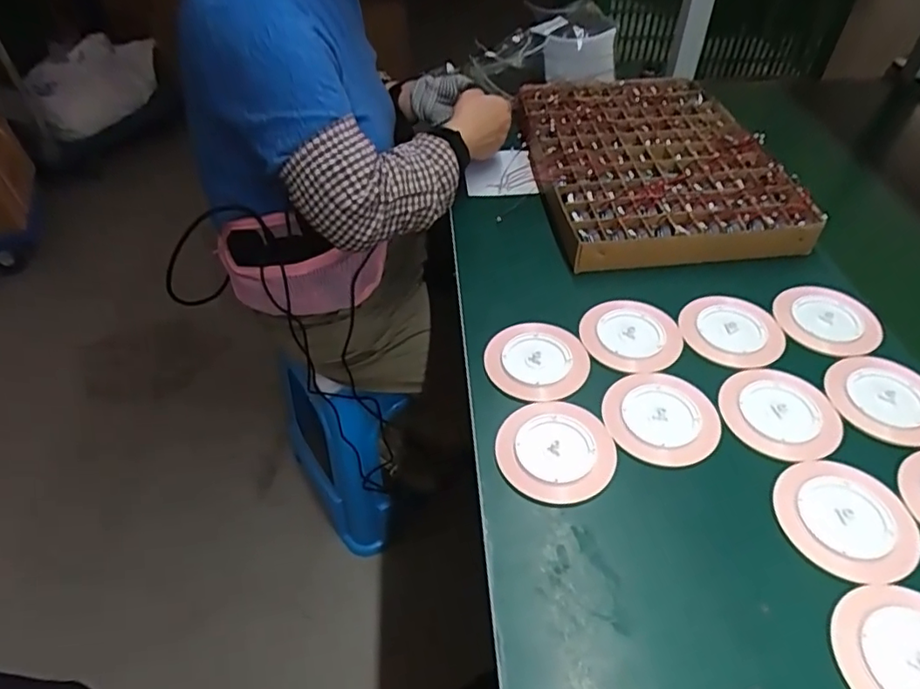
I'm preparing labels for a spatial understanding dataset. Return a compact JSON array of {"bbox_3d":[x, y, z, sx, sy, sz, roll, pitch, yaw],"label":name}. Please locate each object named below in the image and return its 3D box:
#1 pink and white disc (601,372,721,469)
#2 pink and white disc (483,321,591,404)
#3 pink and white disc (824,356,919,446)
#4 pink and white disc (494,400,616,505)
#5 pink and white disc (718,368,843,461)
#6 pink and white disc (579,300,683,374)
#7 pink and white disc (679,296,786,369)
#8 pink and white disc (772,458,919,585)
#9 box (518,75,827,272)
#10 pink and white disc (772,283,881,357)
[{"bbox_3d":[0.180,0.063,0.529,0.097,0.004,0.097,-2,46,-1],"label":"pink and white disc"},{"bbox_3d":[0.077,0.013,0.581,0.097,0.005,0.096,0,46,0],"label":"pink and white disc"},{"bbox_3d":[0.390,0.048,0.536,0.091,0.006,0.097,0,46,0],"label":"pink and white disc"},{"bbox_3d":[0.083,0.089,0.507,0.098,0.004,0.098,0,46,0],"label":"pink and white disc"},{"bbox_3d":[0.290,0.059,0.531,0.099,0.004,0.097,0,46,0],"label":"pink and white disc"},{"bbox_3d":[0.174,-0.010,0.602,0.098,0.006,0.097,0,46,0],"label":"pink and white disc"},{"bbox_3d":[0.279,-0.016,0.601,0.097,0.007,0.092,0,46,0],"label":"pink and white disc"},{"bbox_3d":[0.302,0.134,0.458,0.102,0.004,0.097,0,46,0],"label":"pink and white disc"},{"bbox_3d":[0.254,-0.260,0.812,0.305,0.042,0.433,-3,46,-2],"label":"box"},{"bbox_3d":[0.382,-0.028,0.609,0.097,0.011,0.091,0,46,0],"label":"pink and white disc"}]

